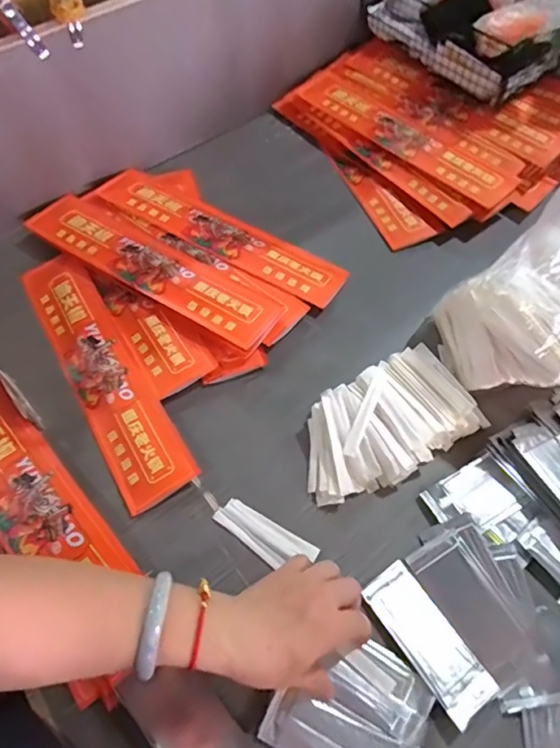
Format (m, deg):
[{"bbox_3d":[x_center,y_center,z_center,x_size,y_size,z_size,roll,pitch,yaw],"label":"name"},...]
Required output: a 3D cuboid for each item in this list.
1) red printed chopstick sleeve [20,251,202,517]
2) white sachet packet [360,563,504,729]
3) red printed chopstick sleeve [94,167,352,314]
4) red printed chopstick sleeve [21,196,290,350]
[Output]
[{"bbox_3d":[-0.194,-0.007,0.557,0.076,0.014,0.327,-30,65,-12],"label":"red printed chopstick sleeve"},{"bbox_3d":[0.124,0.220,0.429,0.048,0.014,0.120,-33,66,-13],"label":"white sachet packet"},{"bbox_3d":[-0.078,-0.182,0.655,0.346,0.016,0.084,31,57,15],"label":"red printed chopstick sleeve"},{"bbox_3d":[-0.154,-0.128,0.606,0.336,0.014,0.075,29,64,17],"label":"red printed chopstick sleeve"}]

